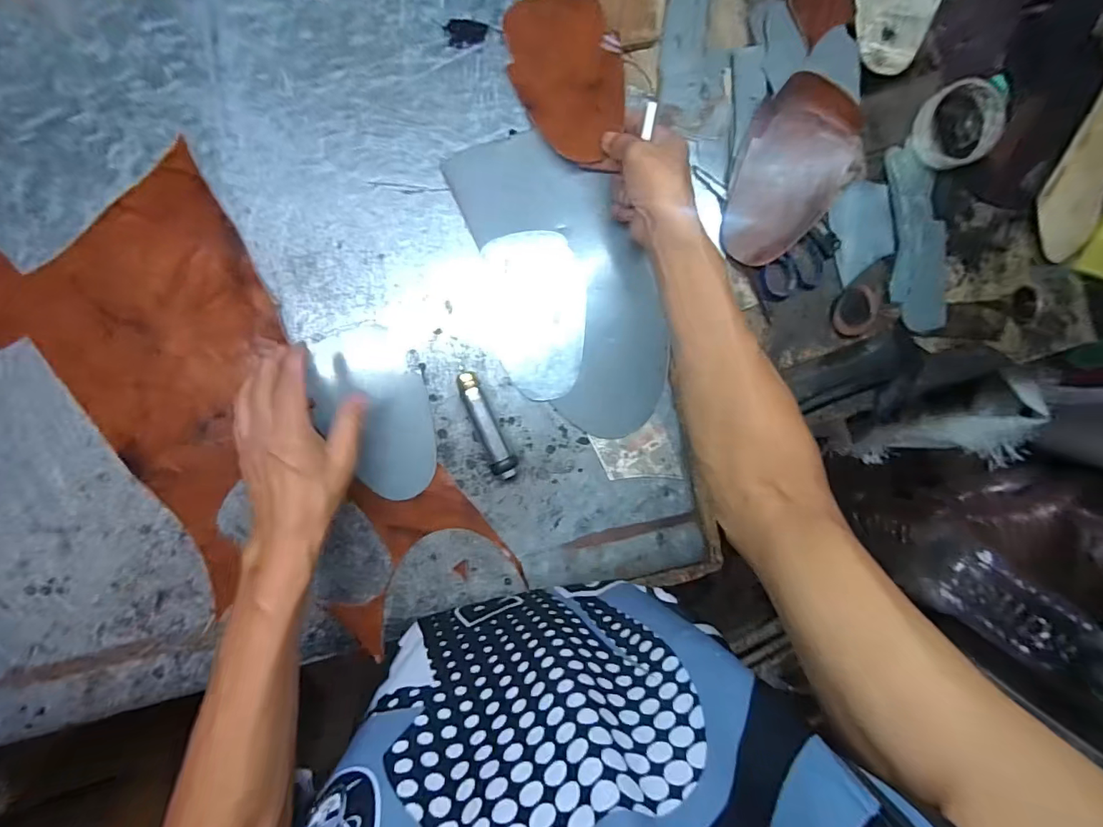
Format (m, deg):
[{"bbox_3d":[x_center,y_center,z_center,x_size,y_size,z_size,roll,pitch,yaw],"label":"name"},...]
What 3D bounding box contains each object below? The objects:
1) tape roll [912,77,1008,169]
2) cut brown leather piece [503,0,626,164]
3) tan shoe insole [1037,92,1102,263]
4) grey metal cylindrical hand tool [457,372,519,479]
[{"bbox_3d":[0.455,-0.322,0.542,0.090,0.036,0.085,-1,97,-9],"label":"tape roll"},{"bbox_3d":[0.017,-0.318,0.457,0.097,0.028,0.157,-22,97,-6],"label":"cut brown leather piece"},{"bbox_3d":[0.634,-0.301,0.557,0.095,0.021,0.234,10,108,-9],"label":"tan shoe insole"},{"bbox_3d":[-0.062,0.012,0.468,0.024,0.026,0.106,-25,97,-6],"label":"grey metal cylindrical hand tool"}]

